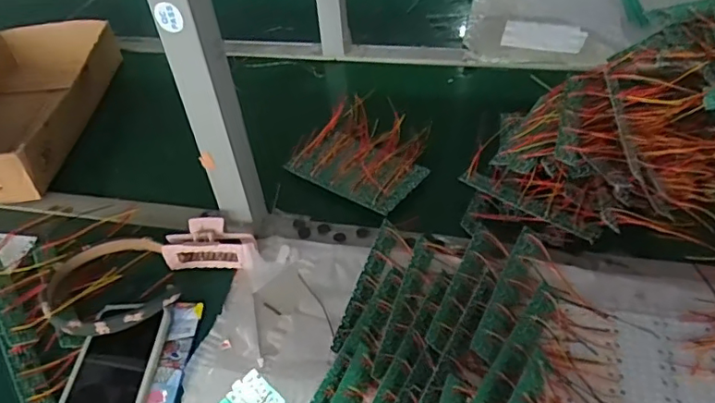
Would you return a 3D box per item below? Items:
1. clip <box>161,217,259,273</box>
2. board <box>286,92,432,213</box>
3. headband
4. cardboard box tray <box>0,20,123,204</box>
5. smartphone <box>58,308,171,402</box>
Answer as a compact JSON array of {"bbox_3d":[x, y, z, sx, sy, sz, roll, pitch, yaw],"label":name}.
[{"bbox_3d":[-0.169,0.051,0.642,0.107,0.047,0.043,2,45,8],"label":"clip"},{"bbox_3d":[0.016,-0.073,0.765,0.181,0.029,0.172,26,53,29],"label":"board"},{"bbox_3d":[-0.272,0.095,0.615,0.128,0.039,0.137,-3,44,3],"label":"headband"},{"bbox_3d":[-0.531,-0.153,0.870,0.215,0.078,0.404,-4,44,2],"label":"cardboard box tray"},{"bbox_3d":[-0.243,0.178,0.540,0.085,0.016,0.154,-4,44,2],"label":"smartphone"}]

